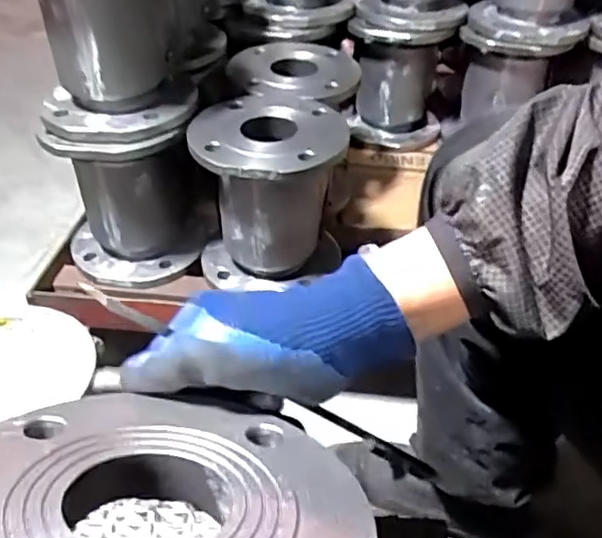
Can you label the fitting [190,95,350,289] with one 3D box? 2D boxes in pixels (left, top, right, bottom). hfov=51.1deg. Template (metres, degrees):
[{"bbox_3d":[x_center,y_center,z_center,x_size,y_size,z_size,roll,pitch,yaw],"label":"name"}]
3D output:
[{"bbox_3d":[-0.038,-0.082,0.770,0.168,0.201,0.168,-2,39,-2],"label":"fitting"}]

